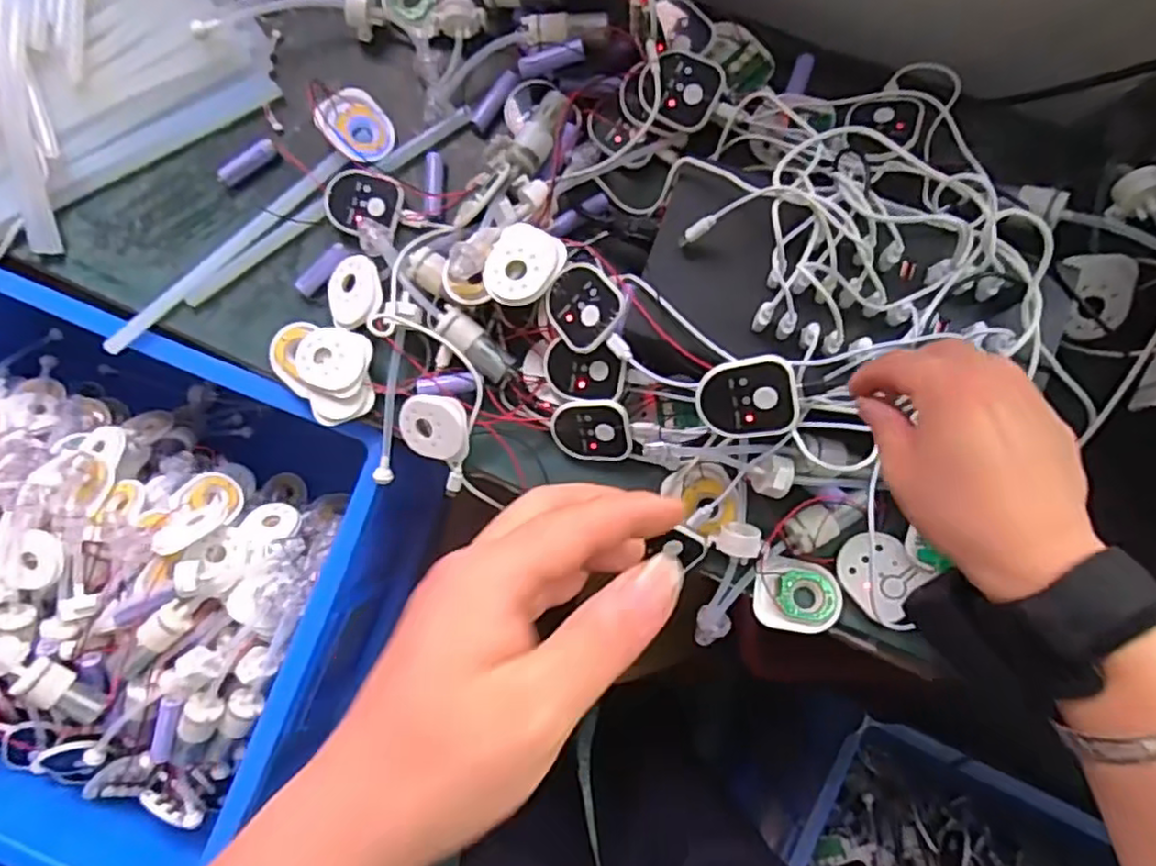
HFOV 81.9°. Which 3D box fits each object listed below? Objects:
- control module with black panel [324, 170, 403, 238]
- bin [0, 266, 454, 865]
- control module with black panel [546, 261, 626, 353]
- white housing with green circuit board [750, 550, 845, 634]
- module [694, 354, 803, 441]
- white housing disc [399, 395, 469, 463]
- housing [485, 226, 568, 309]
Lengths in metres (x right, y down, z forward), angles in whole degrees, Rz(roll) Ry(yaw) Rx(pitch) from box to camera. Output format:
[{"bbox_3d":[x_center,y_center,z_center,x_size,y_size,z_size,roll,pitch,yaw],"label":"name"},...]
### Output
[{"bbox_3d":[-0.165,-0.179,0.514,0.059,0.015,0.048,12,84,3],"label":"control module with black panel"},{"bbox_3d":[-0.455,0.107,0.637,0.551,0.248,0.425,21,85,4],"label":"bin"},{"bbox_3d":[0.005,-0.084,0.451,0.056,0.014,0.050,42,108,23],"label":"control module with black panel"},{"bbox_3d":[0.151,0.110,0.460,0.058,0.013,0.051,0,83,2],"label":"white housing with green circuit board"},{"bbox_3d":[0.102,-0.022,0.400,0.057,0.017,0.050,-5,113,19],"label":"module"},{"bbox_3d":[-0.105,-0.004,0.487,0.054,0.009,0.050,7,110,19],"label":"white housing disc"},{"bbox_3d":[-0.040,-0.114,0.465,0.049,0.024,0.059,34,86,5],"label":"housing"}]

